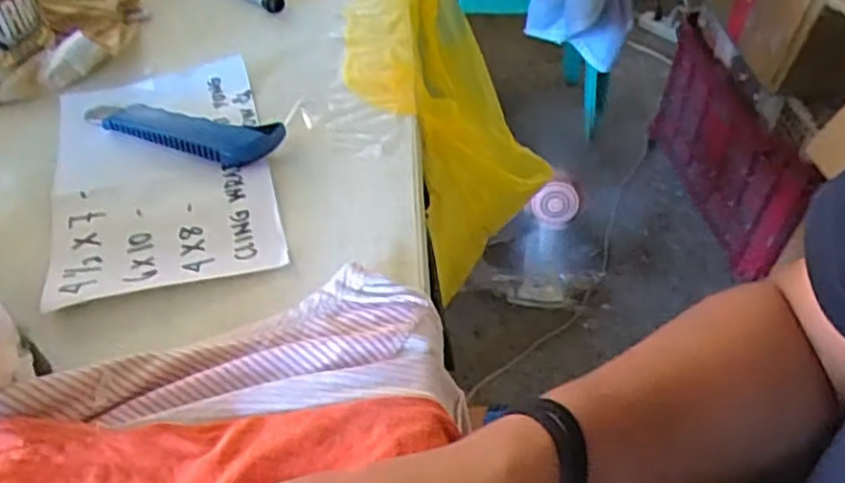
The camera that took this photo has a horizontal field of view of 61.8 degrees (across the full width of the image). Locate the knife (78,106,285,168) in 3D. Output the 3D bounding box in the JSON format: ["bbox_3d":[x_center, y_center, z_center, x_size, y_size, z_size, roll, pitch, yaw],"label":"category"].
[{"bbox_3d":[-0.166,-0.076,0.473,0.147,0.015,0.036,13,49,12],"label":"knife"}]

